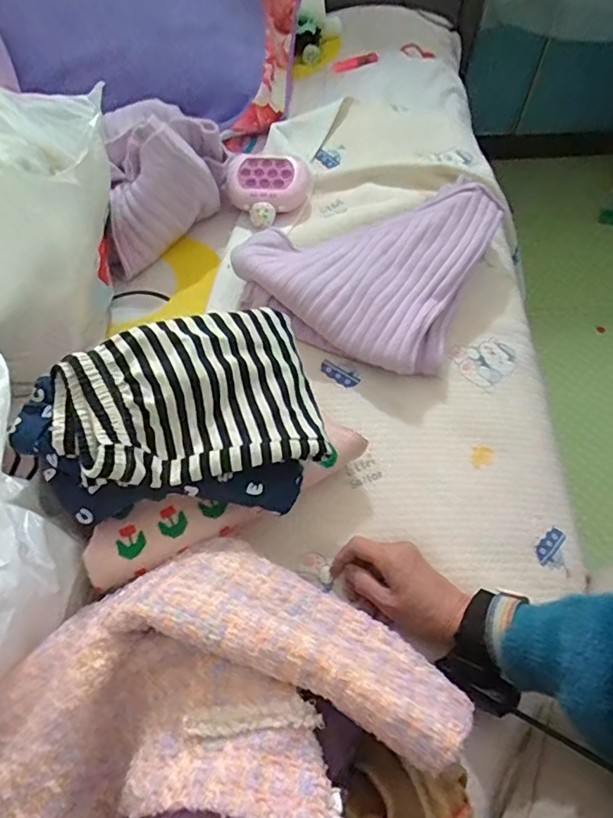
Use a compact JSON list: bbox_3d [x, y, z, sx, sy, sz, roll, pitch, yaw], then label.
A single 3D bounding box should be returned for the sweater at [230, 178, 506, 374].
[{"bbox_3d":[0.082,-0.202,0.707,0.278,0.077,0.289,24,64,13],"label":"sweater"}]

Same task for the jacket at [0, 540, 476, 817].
[{"bbox_3d":[-0.090,0.219,0.381,0.349,0.079,0.212,-26,64,-13],"label":"jacket"}]

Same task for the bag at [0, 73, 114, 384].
[{"bbox_3d":[-0.327,-0.192,0.571,0.167,0.243,0.260,14,62,8],"label":"bag"}]

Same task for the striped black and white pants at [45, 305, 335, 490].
[{"bbox_3d":[-0.105,-0.016,0.489,0.231,0.035,0.162,-8,70,-19],"label":"striped black and white pants"}]

